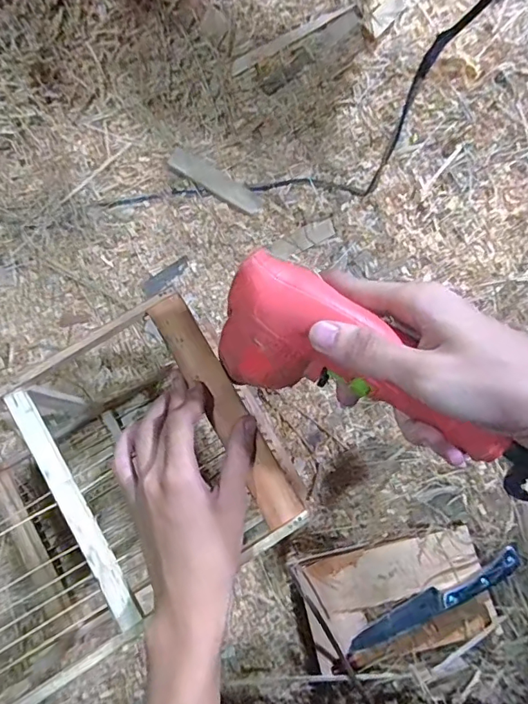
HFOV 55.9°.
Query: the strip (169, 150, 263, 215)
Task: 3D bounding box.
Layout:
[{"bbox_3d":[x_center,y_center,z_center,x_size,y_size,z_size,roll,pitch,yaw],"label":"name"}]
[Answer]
[{"bbox_3d":[-0.063,-0.224,0.650,0.137,0.006,0.029,33,80,7],"label":"strip"}]

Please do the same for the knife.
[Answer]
[{"bbox_3d":[0.183,0.266,0.530,0.204,0.012,0.028,-27,79,-5],"label":"knife"}]

